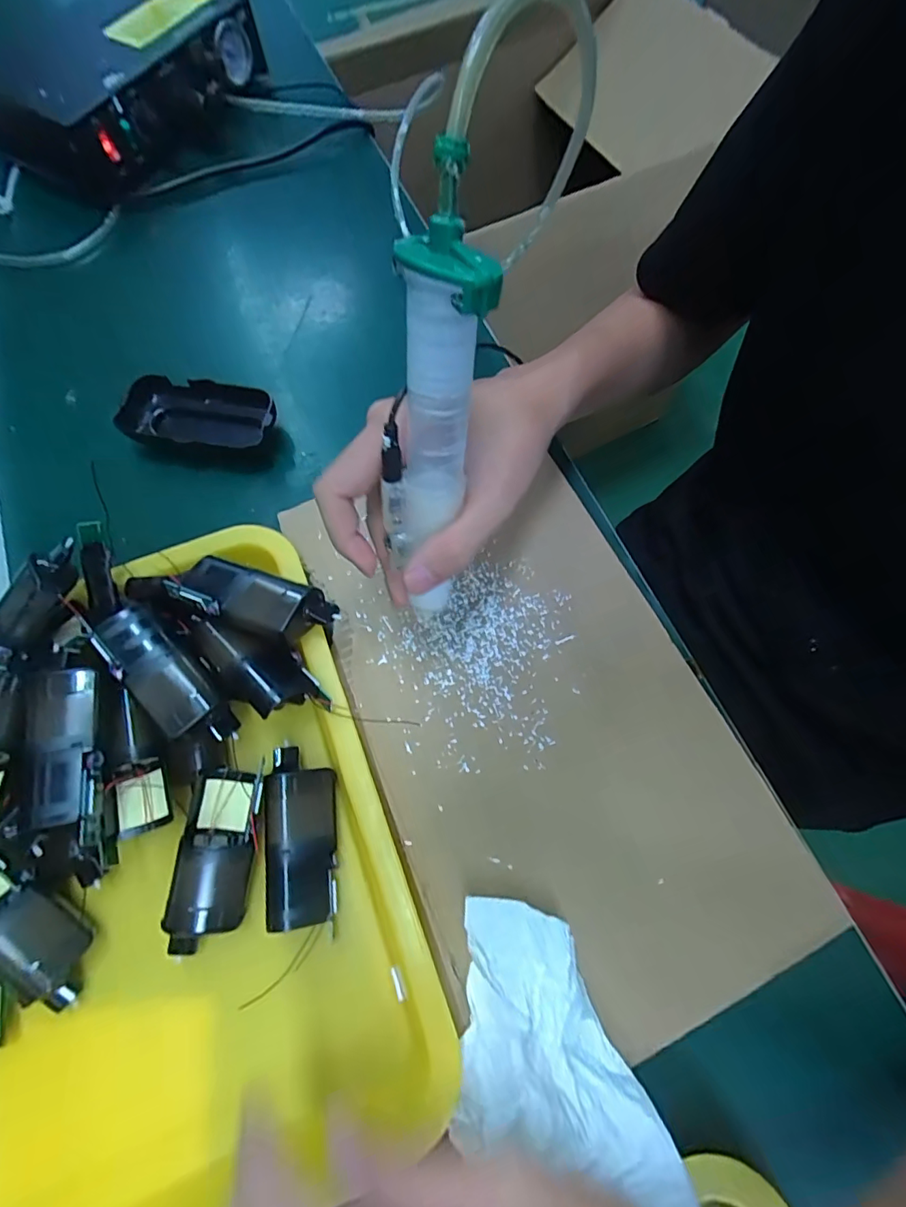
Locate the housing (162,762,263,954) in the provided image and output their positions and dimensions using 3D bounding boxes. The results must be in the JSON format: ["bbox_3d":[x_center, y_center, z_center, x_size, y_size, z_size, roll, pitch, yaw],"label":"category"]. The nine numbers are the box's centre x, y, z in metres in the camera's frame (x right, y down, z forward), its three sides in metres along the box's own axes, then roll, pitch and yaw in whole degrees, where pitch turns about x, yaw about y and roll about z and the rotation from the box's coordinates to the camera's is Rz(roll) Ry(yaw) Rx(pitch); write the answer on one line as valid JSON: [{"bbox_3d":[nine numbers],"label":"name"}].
[{"bbox_3d":[-0.124,0.134,0.267,0.038,0.034,0.084,1,70,2],"label":"housing"}]

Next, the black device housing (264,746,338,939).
[{"bbox_3d":[-0.082,0.125,0.272,0.036,0.026,0.088,-6,70,-1],"label":"black device housing"}]

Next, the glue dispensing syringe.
[{"bbox_3d":[-0.010,-0.066,0.209,0.036,0.184,0.023,16,48,6],"label":"glue dispensing syringe"}]

